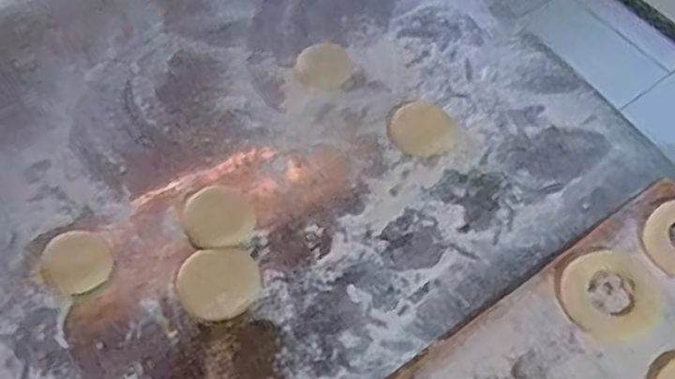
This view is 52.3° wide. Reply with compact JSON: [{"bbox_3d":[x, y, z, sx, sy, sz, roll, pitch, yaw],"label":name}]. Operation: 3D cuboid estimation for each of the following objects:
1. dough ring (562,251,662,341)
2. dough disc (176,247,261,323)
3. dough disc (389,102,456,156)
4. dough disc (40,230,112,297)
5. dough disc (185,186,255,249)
[{"bbox_3d":[0.219,0.086,0.554,0.073,0.006,0.073,1,56,-1],"label":"dough ring"},{"bbox_3d":[-0.097,0.075,0.562,0.064,0.004,0.063,1,56,-1],"label":"dough disc"},{"bbox_3d":[0.079,-0.058,0.647,0.059,0.004,0.058,1,56,-1],"label":"dough disc"},{"bbox_3d":[-0.213,0.059,0.561,0.052,0.004,0.057,1,56,-1],"label":"dough disc"},{"bbox_3d":[-0.101,0.022,0.587,0.056,0.004,0.057,1,56,-1],"label":"dough disc"}]

